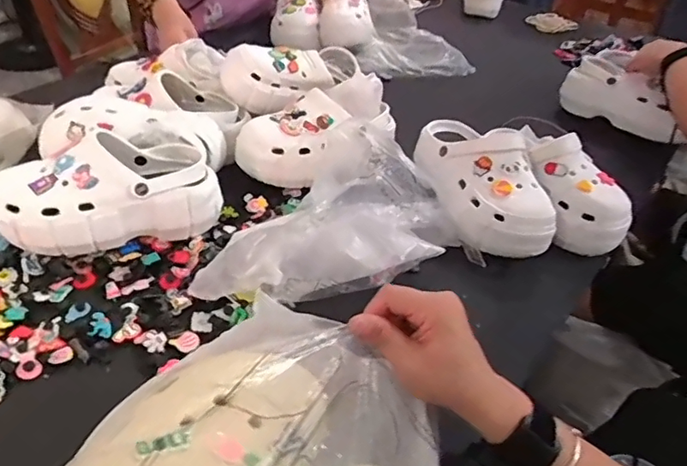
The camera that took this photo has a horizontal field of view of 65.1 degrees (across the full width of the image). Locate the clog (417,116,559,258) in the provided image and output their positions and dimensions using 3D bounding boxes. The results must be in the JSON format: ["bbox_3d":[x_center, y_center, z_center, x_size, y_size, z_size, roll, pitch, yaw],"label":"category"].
[{"bbox_3d":[0.189,-0.079,0.752,0.144,0.091,0.240,-5,40,-12],"label":"clog"}]

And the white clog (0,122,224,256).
[{"bbox_3d":[-0.286,-0.046,0.669,0.248,0.115,0.134,-21,46,-28],"label":"white clog"}]

